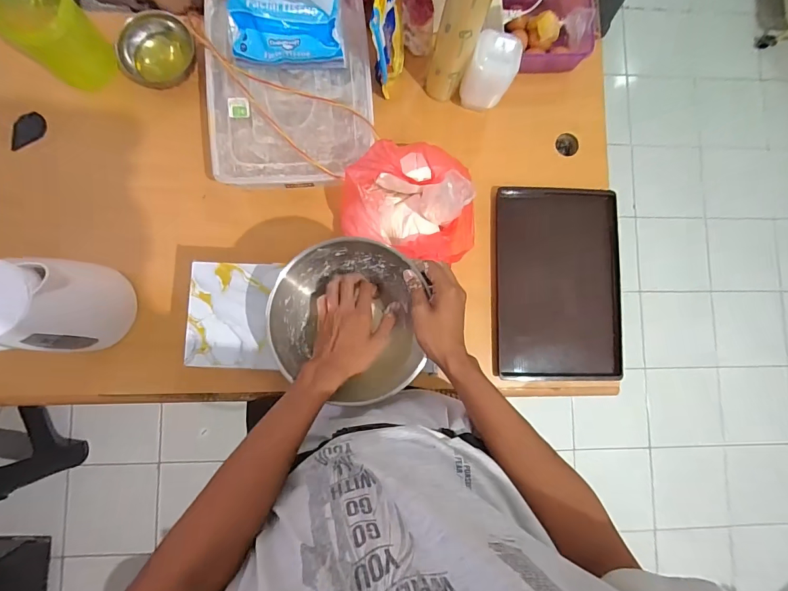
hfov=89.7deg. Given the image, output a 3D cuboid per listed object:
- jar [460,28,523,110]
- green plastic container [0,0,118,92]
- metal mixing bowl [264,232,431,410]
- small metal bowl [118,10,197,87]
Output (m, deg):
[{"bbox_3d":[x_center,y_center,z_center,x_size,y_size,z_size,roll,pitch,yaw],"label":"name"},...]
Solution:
[{"bbox_3d":[0.172,-0.401,0.708,0.081,0.150,0.059,11,84,-3],"label":"jar"},{"bbox_3d":[-0.560,-0.439,0.661,0.131,0.113,0.117,34,84,-1],"label":"green plastic container"},{"bbox_3d":[-0.068,0.039,0.563,0.192,0.085,0.225,-6,85,-5],"label":"metal mixing bowl"},{"bbox_3d":[-0.428,-0.440,0.713,0.134,0.046,0.108,-41,89,-6],"label":"small metal bowl"}]

